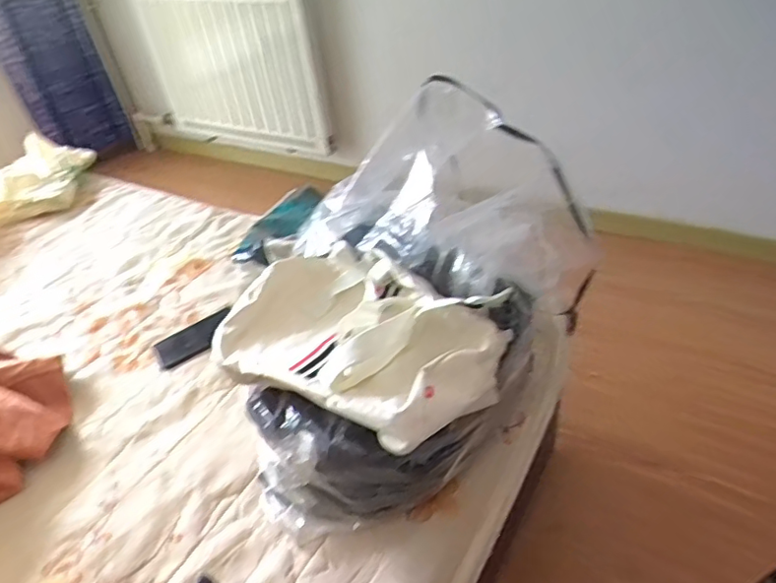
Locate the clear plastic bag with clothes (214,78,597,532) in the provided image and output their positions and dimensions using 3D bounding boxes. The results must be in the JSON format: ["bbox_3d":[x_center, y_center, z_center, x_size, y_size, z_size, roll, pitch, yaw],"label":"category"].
[{"bbox_3d":[0.014,0.002,0.762,0.383,0.379,0.468,11,42,23],"label":"clear plastic bag with clothes"}]

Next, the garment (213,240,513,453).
[{"bbox_3d":[-0.036,0.052,0.692,0.339,0.078,0.214,18,45,30],"label":"garment"}]

